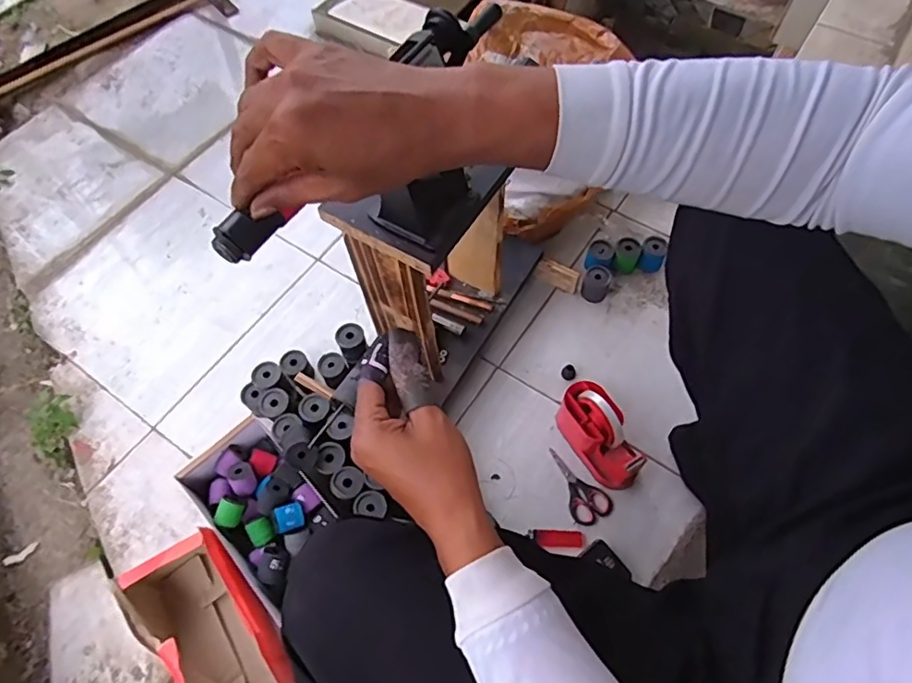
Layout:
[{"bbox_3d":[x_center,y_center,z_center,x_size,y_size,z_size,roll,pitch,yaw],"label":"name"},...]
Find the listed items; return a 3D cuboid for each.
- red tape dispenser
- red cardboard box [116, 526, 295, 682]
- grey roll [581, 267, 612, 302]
[{"bbox_3d":[0.210,0.135,0.835,0.068,0.104,0.149,-32,64,-15],"label":"red tape dispenser"},{"bbox_3d":[-0.304,0.380,0.723,0.151,0.099,0.262,-34,64,-16],"label":"red cardboard box"},{"bbox_3d":[0.242,-0.099,0.994,0.043,0.052,0.042,-1,60,2],"label":"grey roll"}]

